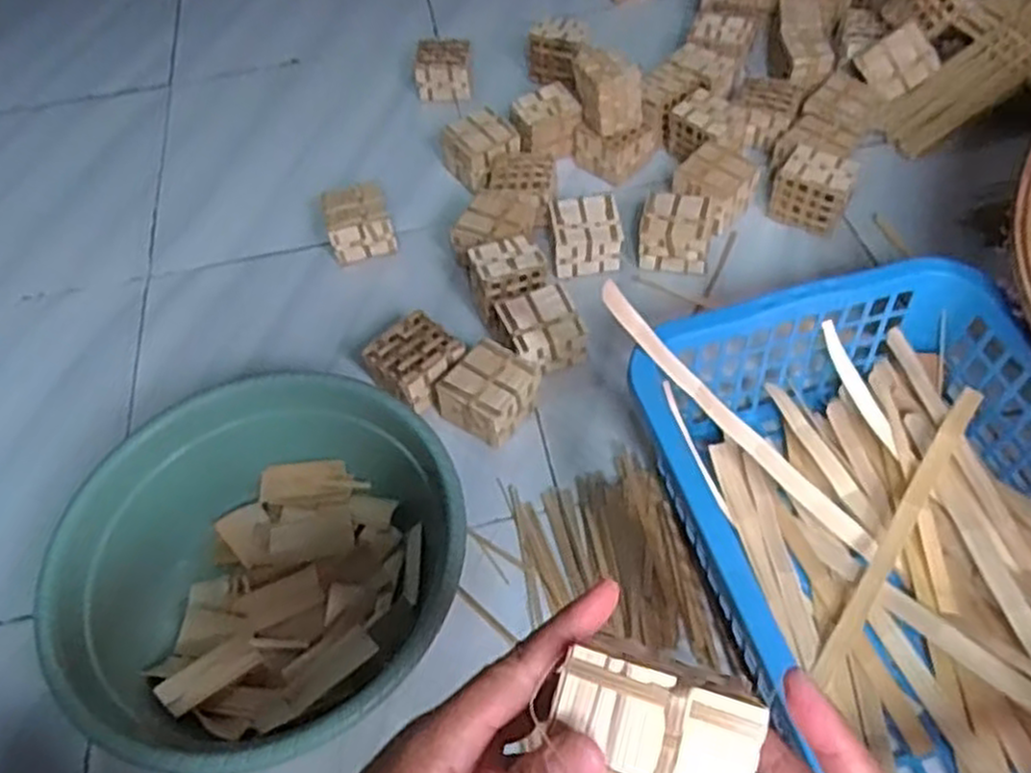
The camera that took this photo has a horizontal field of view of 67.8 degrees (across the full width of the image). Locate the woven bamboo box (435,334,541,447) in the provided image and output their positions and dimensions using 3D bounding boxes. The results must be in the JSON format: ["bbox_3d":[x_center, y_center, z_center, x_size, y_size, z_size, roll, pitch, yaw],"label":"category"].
[{"bbox_3d":[-0.023,0.007,0.718,0.079,0.058,0.078,28,64,22],"label":"woven bamboo box"}]

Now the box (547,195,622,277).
[{"bbox_3d":[0.074,-0.162,0.823,0.072,0.052,0.070,-6,54,-1],"label":"box"}]

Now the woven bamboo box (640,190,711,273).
[{"bbox_3d":[0.170,-0.163,0.818,0.072,0.056,0.067,9,55,11],"label":"woven bamboo box"}]

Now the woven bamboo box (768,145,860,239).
[{"bbox_3d":[0.325,-0.214,0.839,0.077,0.070,0.058,23,59,19],"label":"woven bamboo box"}]

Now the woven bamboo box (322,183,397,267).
[{"bbox_3d":[-0.174,-0.183,0.855,0.068,0.060,0.075,-17,55,-8],"label":"woven bamboo box"}]

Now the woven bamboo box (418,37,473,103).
[{"bbox_3d":[-0.092,-0.414,1.002,0.073,0.055,0.070,-3,57,3],"label":"woven bamboo box"}]

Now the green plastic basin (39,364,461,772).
[{"bbox_3d":[-0.196,0.133,0.611,0.285,0.114,0.262,-1,57,1],"label":"green plastic basin"}]

